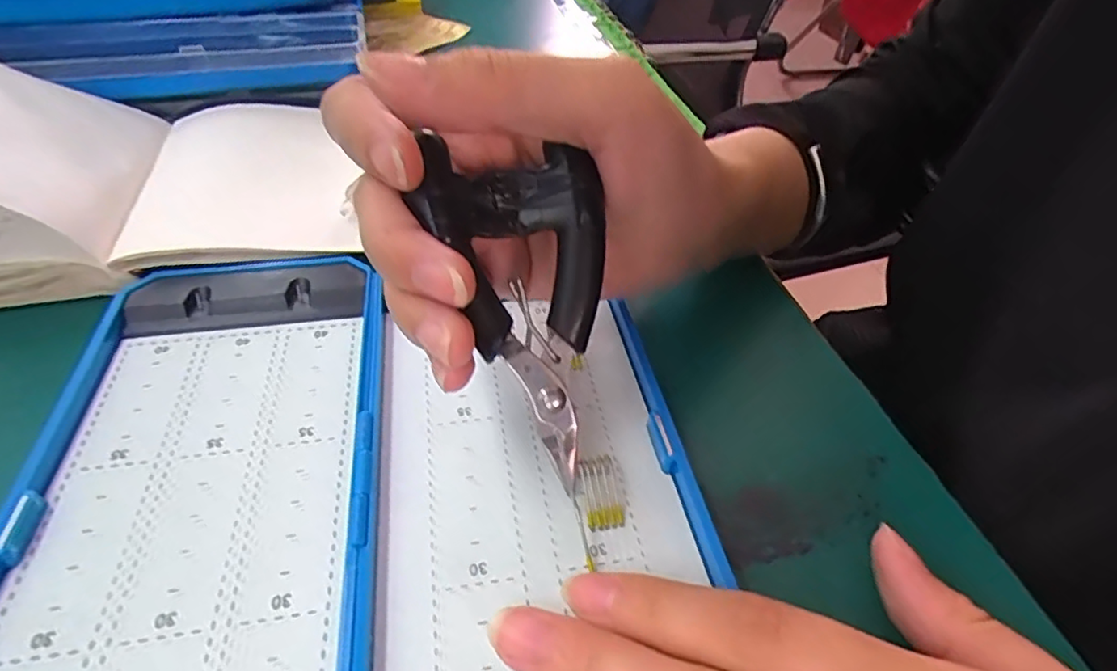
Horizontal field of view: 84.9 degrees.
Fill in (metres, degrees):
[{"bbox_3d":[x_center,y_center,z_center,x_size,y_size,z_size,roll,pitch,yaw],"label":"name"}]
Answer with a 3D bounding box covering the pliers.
[{"bbox_3d":[-0.002,-0.010,0.163,0.043,0.091,0.010,-25,8,-7],"label":"pliers"}]

